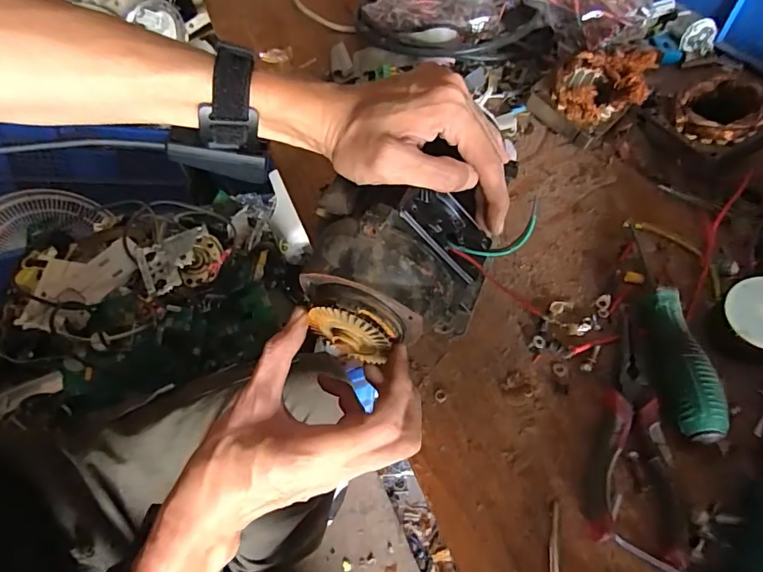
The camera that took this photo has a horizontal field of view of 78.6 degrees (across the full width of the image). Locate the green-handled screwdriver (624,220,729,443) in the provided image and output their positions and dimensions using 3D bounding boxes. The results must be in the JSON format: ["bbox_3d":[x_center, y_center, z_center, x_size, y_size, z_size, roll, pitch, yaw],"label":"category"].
[{"bbox_3d":[0.206,0.019,0.343,0.025,0.028,0.188,2,55,2],"label":"green-handled screwdriver"}]

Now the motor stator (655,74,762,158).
[{"bbox_3d":[0.299,-0.150,0.422,0.070,0.050,0.078,-22,58,-14],"label":"motor stator"}]

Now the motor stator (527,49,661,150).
[{"bbox_3d":[0.211,-0.193,0.470,0.093,0.062,0.096,36,63,22],"label":"motor stator"}]

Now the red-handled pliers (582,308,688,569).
[{"bbox_3d":[0.157,0.093,0.307,0.050,0.016,0.149,6,56,5],"label":"red-handled pliers"}]

